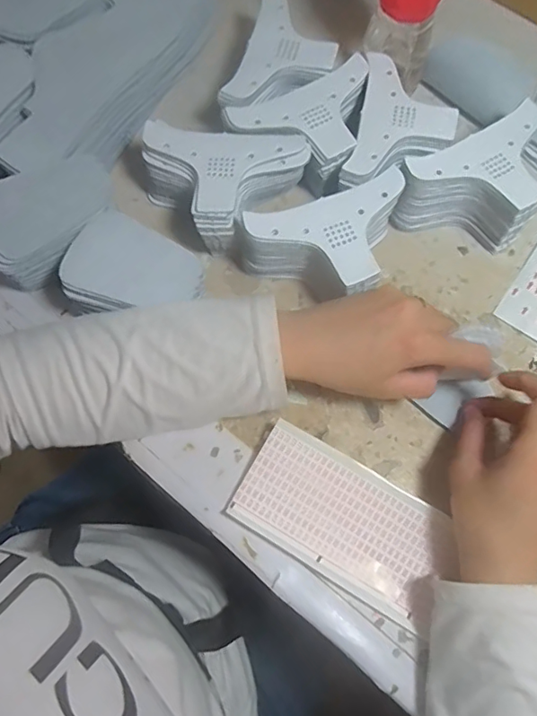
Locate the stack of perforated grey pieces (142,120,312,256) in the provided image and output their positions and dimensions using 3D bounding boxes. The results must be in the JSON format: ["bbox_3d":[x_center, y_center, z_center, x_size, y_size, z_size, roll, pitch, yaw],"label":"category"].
[{"bbox_3d":[-0.038,-0.148,0.401,0.104,0.057,0.102,-42,77,-13],"label":"stack of perforated grey pieces"}]

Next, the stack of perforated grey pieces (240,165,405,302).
[{"bbox_3d":[0.048,-0.078,0.380,0.126,0.058,0.082,-19,73,-7],"label":"stack of perforated grey pieces"}]

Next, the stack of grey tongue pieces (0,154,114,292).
[{"bbox_3d":[-0.163,-0.102,0.384,0.101,0.053,0.072,-26,74,-9],"label":"stack of grey tongue pieces"}]

